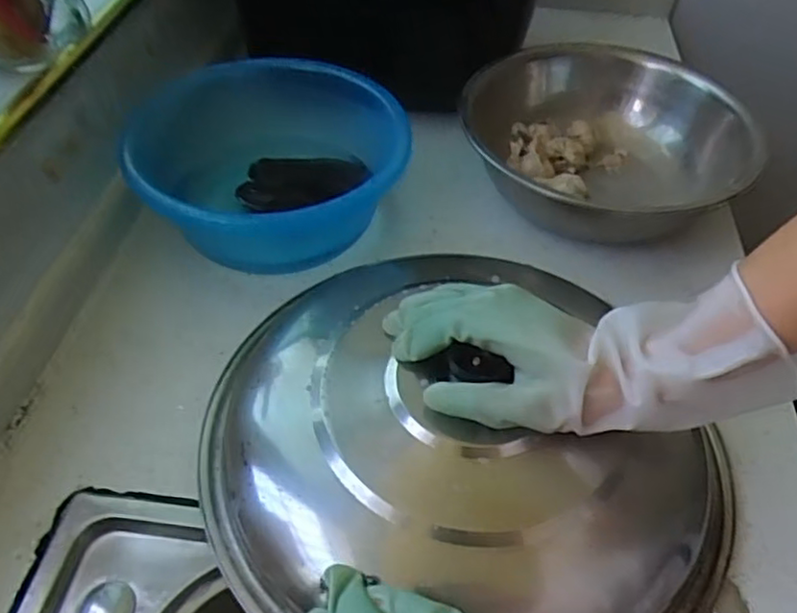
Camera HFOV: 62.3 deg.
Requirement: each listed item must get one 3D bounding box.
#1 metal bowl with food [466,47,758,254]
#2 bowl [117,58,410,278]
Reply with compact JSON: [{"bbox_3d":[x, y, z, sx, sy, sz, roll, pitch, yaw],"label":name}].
[{"bbox_3d":[0.190,-0.158,0.649,0.245,0.090,0.257,1,48,-1],"label":"metal bowl with food"},{"bbox_3d":[-0.108,-0.127,0.607,0.213,0.095,0.212,1,48,-1],"label":"bowl"}]

